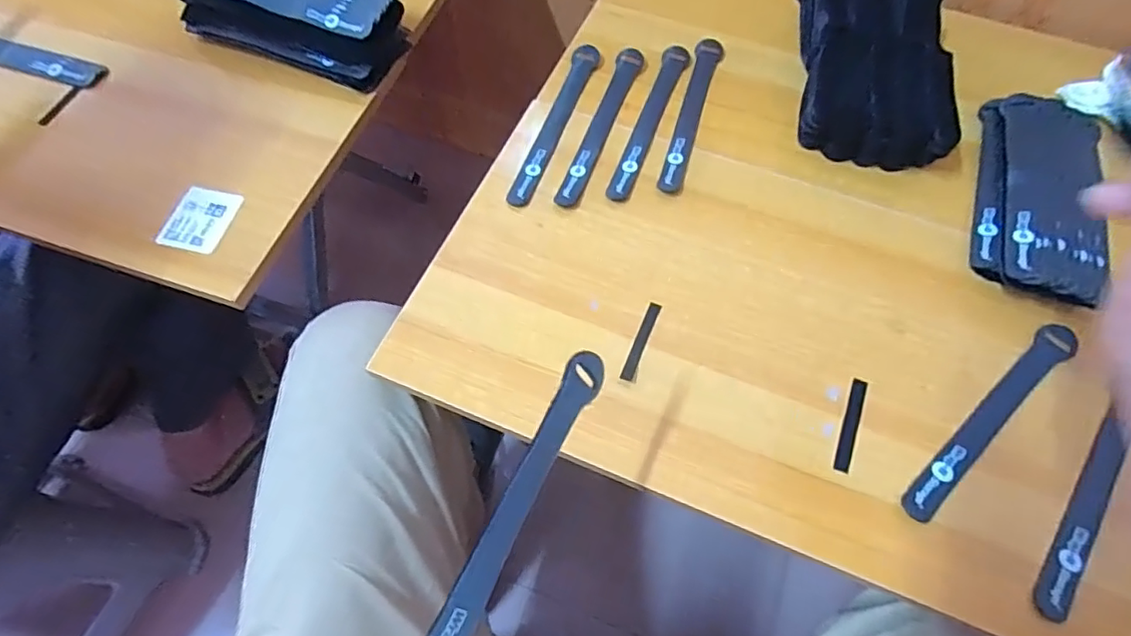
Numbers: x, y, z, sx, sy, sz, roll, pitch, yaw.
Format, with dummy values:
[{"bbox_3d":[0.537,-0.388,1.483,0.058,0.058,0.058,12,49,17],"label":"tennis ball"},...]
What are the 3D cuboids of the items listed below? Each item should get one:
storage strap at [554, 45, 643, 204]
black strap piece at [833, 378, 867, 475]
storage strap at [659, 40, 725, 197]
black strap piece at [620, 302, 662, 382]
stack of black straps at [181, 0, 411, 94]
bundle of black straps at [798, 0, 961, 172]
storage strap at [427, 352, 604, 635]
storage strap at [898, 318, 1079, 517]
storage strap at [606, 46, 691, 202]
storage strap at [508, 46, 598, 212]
[{"bbox_3d":[0.034,-0.178,0.528,0.023,0.004,0.198,17,64,8],"label":"storage strap"},{"bbox_3d":[0.198,0.073,0.399,0.010,0.004,0.070,22,65,10],"label":"black strap piece"},{"bbox_3d":[0.117,-0.191,0.533,0.025,0.007,0.191,15,63,7],"label":"storage strap"},{"bbox_3d":[0.056,0.016,0.428,0.009,0.004,0.066,21,64,10],"label":"black strap piece"},{"bbox_3d":[-0.260,-0.300,0.548,0.203,0.060,0.103,20,64,9],"label":"stack of black straps"},{"bbox_3d":[0.273,-0.225,0.514,0.111,0.069,0.202,9,63,4],"label":"bundle of black straps"},{"bbox_3d":[-0.029,0.097,0.261,0.005,0.025,0.191,-3,47,47],"label":"storage strap"},{"bbox_3d":[0.294,0.068,0.397,0.191,0.011,0.026,-37,69,-18],"label":"storage strap"},{"bbox_3d":[0.079,-0.184,0.530,0.024,0.004,0.198,18,64,8],"label":"storage strap"},{"bbox_3d":[-0.008,-0.180,0.529,0.024,0.004,0.203,16,64,7],"label":"storage strap"}]

